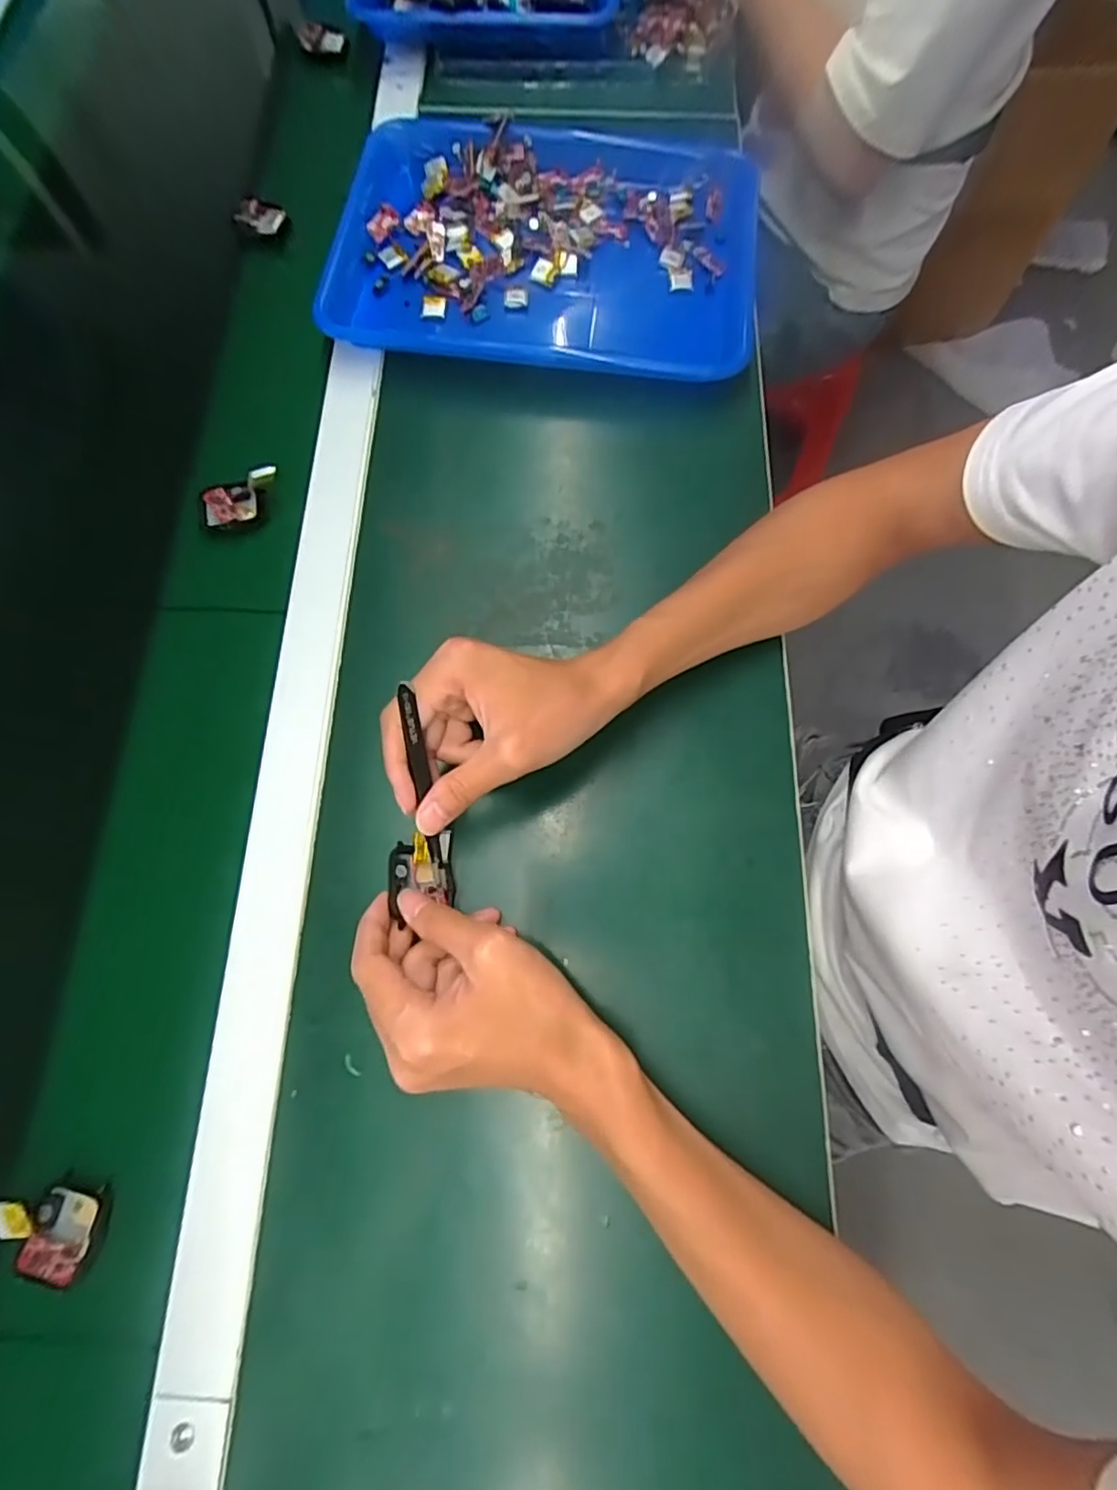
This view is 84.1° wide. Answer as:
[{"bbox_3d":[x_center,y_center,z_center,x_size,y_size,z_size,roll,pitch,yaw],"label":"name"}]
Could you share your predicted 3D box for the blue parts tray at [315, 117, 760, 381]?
[{"bbox_3d":[-0.012,-0.418,0.521,0.351,0.039,0.262,7,73,4],"label":"blue parts tray"}]

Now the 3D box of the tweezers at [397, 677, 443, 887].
[{"bbox_3d":[-0.073,0.023,0.333,0.008,0.008,0.115,-6,110,-1],"label":"tweezers"}]

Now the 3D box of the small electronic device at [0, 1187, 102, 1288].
[{"bbox_3d":[-0.267,0.253,0.318,0.046,0.017,0.038,3,72,2],"label":"small electronic device"}]

